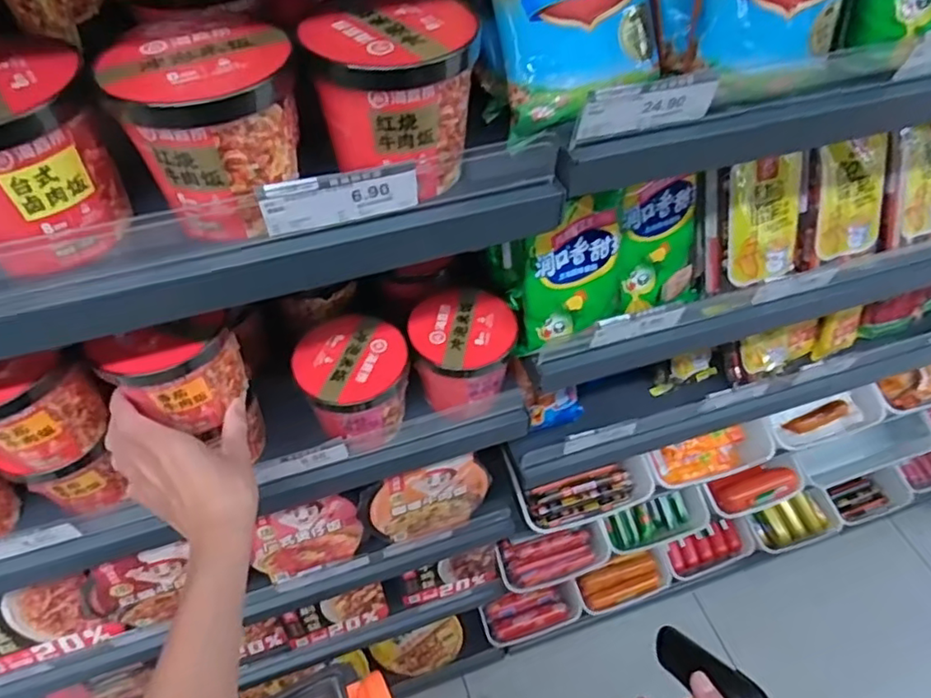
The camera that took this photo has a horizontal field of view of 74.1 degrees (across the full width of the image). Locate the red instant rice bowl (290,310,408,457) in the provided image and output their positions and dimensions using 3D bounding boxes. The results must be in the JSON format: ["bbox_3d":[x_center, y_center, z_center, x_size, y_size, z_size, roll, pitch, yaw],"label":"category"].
[{"bbox_3d":[-0.113,0.032,0.637,0.105,0.090,0.104,0,51,0],"label":"red instant rice bowl"}]

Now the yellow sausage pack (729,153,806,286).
[{"bbox_3d":[0.316,-0.136,0.641,0.093,0.125,0.010,-18,24,-14],"label":"yellow sausage pack"}]

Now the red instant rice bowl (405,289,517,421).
[{"bbox_3d":[-0.002,0.009,0.666,0.103,0.112,0.099,0,51,0],"label":"red instant rice bowl"}]

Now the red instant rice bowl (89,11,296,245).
[{"bbox_3d":[-0.153,-0.135,0.389,0.100,0.106,0.082,-29,56,-21],"label":"red instant rice bowl"}]

